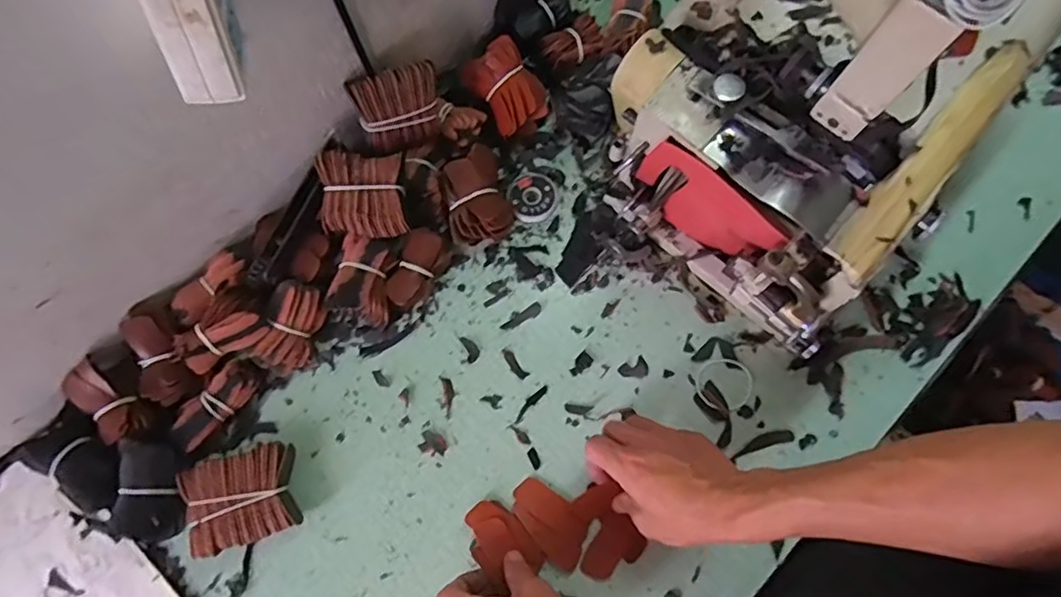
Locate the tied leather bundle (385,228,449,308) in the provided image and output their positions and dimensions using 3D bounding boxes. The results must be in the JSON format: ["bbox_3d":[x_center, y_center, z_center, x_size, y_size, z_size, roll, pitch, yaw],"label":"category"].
[{"bbox_3d":[-0.109,-0.027,0.571,0.037,0.027,0.075,25,76,6],"label":"tied leather bundle"}]

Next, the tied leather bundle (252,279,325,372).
[{"bbox_3d":[-0.219,0.028,0.550,0.042,0.037,0.077,18,75,4],"label":"tied leather bundle"}]

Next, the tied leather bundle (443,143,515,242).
[{"bbox_3d":[-0.051,-0.099,0.583,0.058,0.045,0.087,-13,75,-4],"label":"tied leather bundle"}]

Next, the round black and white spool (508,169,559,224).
[{"bbox_3d":[0.002,-0.103,0.601,0.049,0.011,0.052,0,75,-1],"label":"round black and white spool"}]

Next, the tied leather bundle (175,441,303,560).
[{"bbox_3d":[-0.244,0.169,0.509,0.085,0.034,0.073,-19,76,-6],"label":"tied leather bundle"}]

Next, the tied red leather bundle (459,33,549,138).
[{"bbox_3d":[-0.021,-0.205,0.599,0.059,0.064,0.086,-35,78,-10],"label":"tied red leather bundle"}]

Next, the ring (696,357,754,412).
[{"bbox_3d":[0.182,0.079,0.556,0.053,0.004,0.049,0,75,-1],"label":"ring"}]

